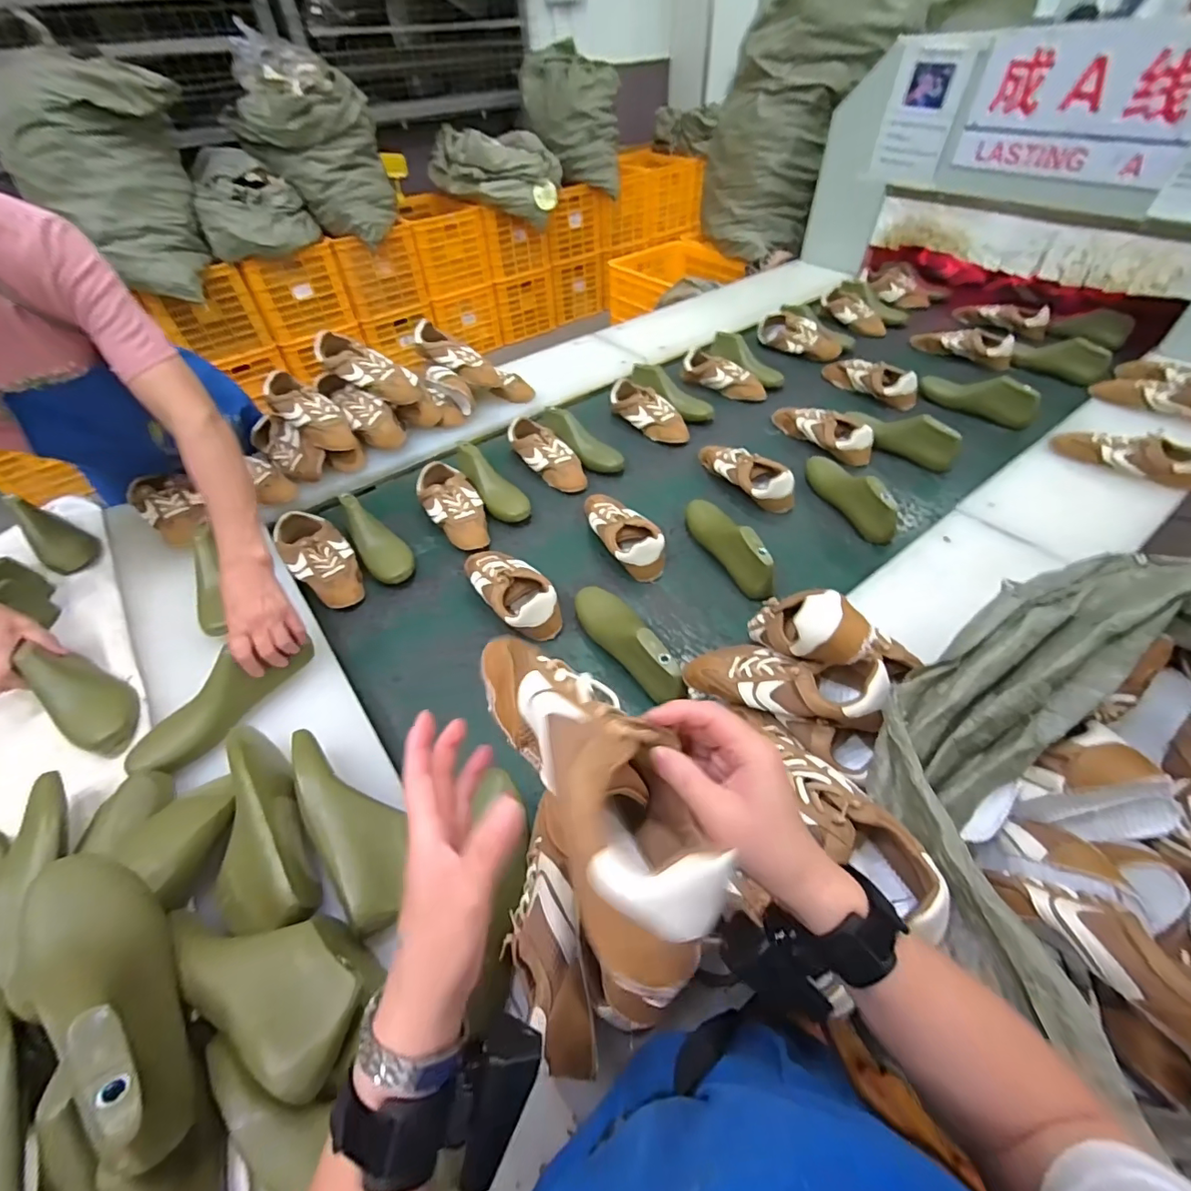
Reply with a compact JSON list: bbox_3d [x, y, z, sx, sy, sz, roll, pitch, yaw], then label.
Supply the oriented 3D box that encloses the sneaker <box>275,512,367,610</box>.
[{"bbox_3d":[-0.496,-0.070,0.920,0.103,0.061,0.224,-33,56,-21],"label":"sneaker"}]

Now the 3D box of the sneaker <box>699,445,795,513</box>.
[{"bbox_3d":[0.295,-0.259,1.051,0.079,0.069,0.247,-31,55,-20],"label":"sneaker"}]

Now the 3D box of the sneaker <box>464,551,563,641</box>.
[{"bbox_3d":[-0.142,-0.018,0.864,0.104,0.060,0.226,-31,55,-20],"label":"sneaker"}]

